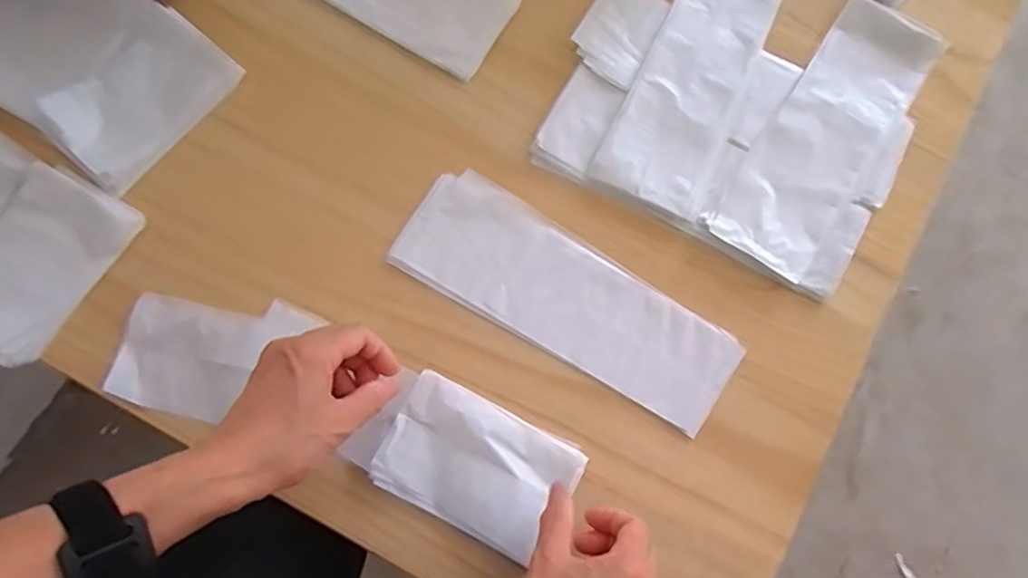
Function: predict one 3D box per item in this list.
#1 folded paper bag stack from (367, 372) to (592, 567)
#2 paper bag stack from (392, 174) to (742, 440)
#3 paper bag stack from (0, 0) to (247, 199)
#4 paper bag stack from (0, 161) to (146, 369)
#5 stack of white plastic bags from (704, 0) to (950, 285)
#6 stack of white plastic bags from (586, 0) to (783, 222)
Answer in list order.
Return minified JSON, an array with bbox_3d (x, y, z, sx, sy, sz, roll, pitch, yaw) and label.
[{"bbox_3d":[-0.025,0.120,0.475,0.124,0.009,0.084,27,80,5],"label":"folded paper bag stack"},{"bbox_3d":[0.039,0.007,0.512,0.253,0.007,0.087,32,78,6],"label":"paper bag stack"},{"bbox_3d":[-0.338,-0.183,0.522,0.222,0.033,0.132,33,78,6],"label":"paper bag stack"},{"bbox_3d":[-0.333,-0.019,0.488,0.078,0.023,0.129,33,78,6],"label":"paper bag stack"},{"bbox_3d":[0.244,-0.121,0.544,0.083,0.011,0.240,34,79,7],"label":"stack of white plastic bags"},{"bbox_3d":[0.145,-0.174,0.547,0.085,0.008,0.237,25,78,5],"label":"stack of white plastic bags"}]

